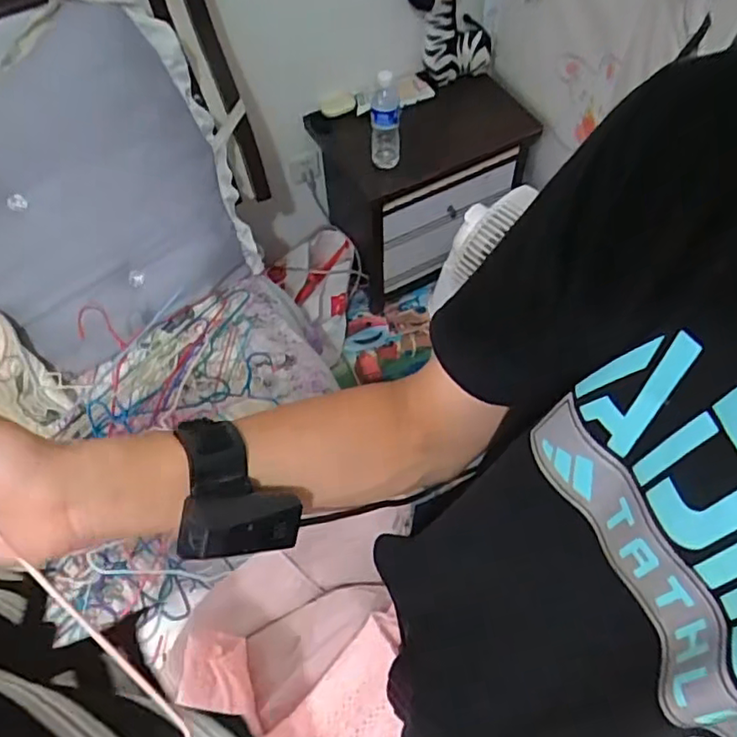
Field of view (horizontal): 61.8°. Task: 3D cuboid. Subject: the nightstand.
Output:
[{"bbox_3d":[0.131,-0.478,1.651,0.474,0.448,0.308,-19,59,-10],"label":"nightstand"}]

